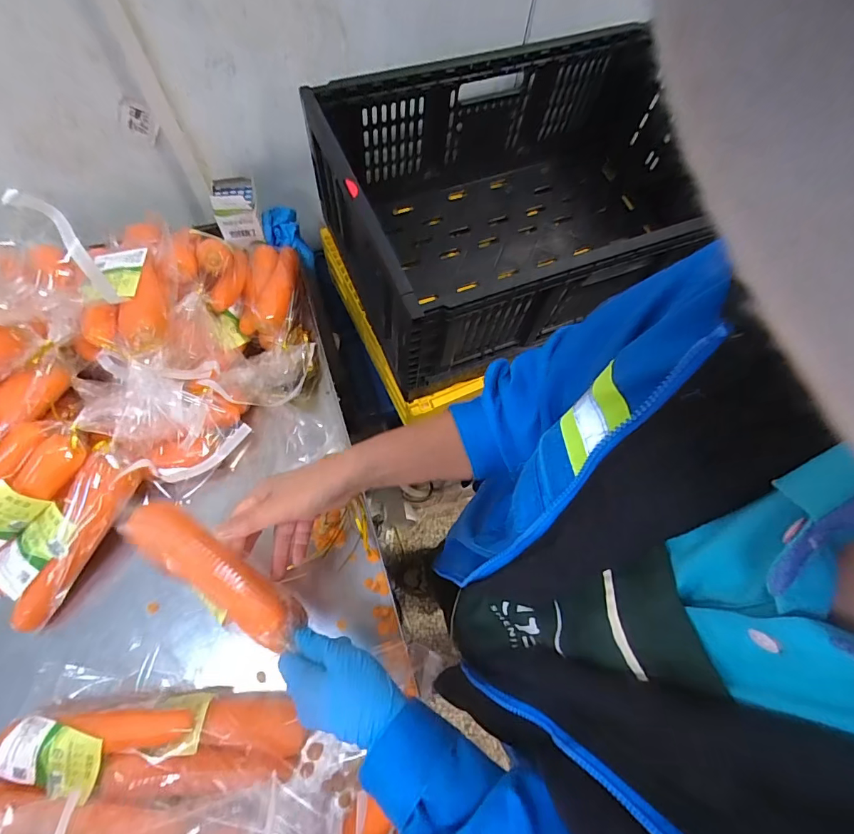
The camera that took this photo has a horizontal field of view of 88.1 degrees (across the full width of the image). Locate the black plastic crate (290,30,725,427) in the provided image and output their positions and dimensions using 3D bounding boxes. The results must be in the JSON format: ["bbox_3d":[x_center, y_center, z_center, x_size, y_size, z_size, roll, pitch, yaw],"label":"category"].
[{"bbox_3d":[0.168,-0.319,0.690,0.596,0.251,0.382,-20,68,-12],"label":"black plastic crate"}]

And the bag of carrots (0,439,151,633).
[{"bbox_3d":[-0.399,0.130,0.497,0.083,0.046,0.197,33,83,11],"label":"bag of carrots"}]

